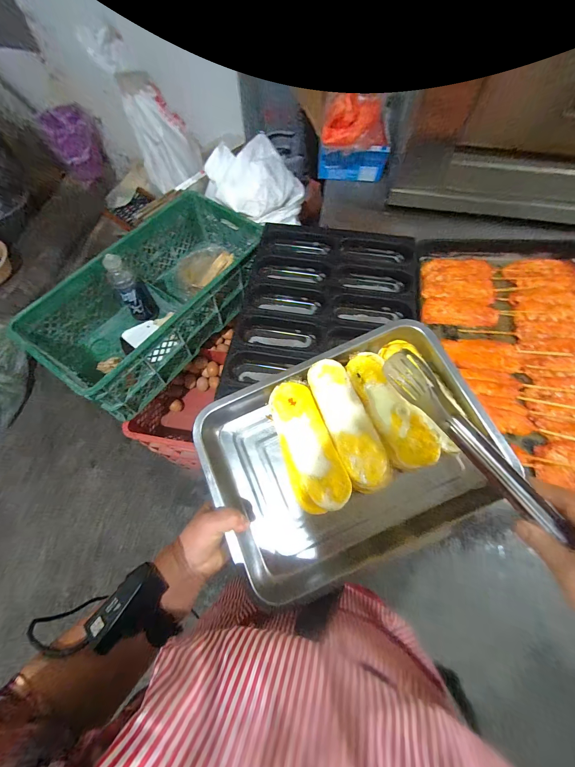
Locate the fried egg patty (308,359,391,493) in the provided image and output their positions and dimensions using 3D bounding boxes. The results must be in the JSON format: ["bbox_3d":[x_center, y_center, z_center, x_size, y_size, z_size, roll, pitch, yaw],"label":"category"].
[{"bbox_3d":[0.072,0.044,0.363,0.050,0.019,0.163,-18,67,-8],"label":"fried egg patty"}]

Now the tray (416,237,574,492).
[{"bbox_3d":[0.505,-0.092,0.655,0.405,0.062,0.602,9,66,4],"label":"tray"}]

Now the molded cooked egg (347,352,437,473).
[{"bbox_3d":[0.127,0.029,0.373,0.058,0.014,0.152,-21,67,-9],"label":"molded cooked egg"}]

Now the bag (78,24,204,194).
[{"bbox_3d":[-0.642,-1.259,1.406,0.197,0.589,0.264,8,64,29],"label":"bag"}]

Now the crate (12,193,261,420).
[{"bbox_3d":[-0.370,-0.258,0.892,0.361,0.187,0.664,37,70,15],"label":"crate"}]

